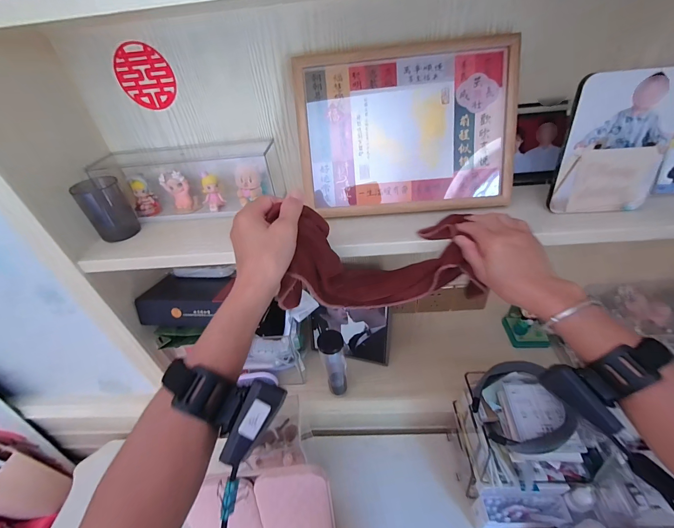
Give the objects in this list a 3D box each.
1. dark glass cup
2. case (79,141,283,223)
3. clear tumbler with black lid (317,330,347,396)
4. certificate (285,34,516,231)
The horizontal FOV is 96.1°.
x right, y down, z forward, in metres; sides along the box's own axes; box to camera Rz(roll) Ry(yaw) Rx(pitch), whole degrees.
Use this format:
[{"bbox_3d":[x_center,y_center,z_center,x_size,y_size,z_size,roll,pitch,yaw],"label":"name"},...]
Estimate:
[{"bbox_3d":[-0.383,-0.093,0.505,0.061,0.093,0.061,-4,39,3],"label":"dark glass cup"},{"bbox_3d":[-0.255,-0.146,0.543,0.295,0.104,0.074,-3,39,5],"label":"case"},{"bbox_3d":[-0.005,0.211,0.638,0.047,0.163,0.043,-17,40,-12],"label":"clear tumbler with black lid"},{"bbox_3d":[0.101,-0.198,0.457,0.310,0.228,0.021,-3,14,4],"label":"certificate"}]

